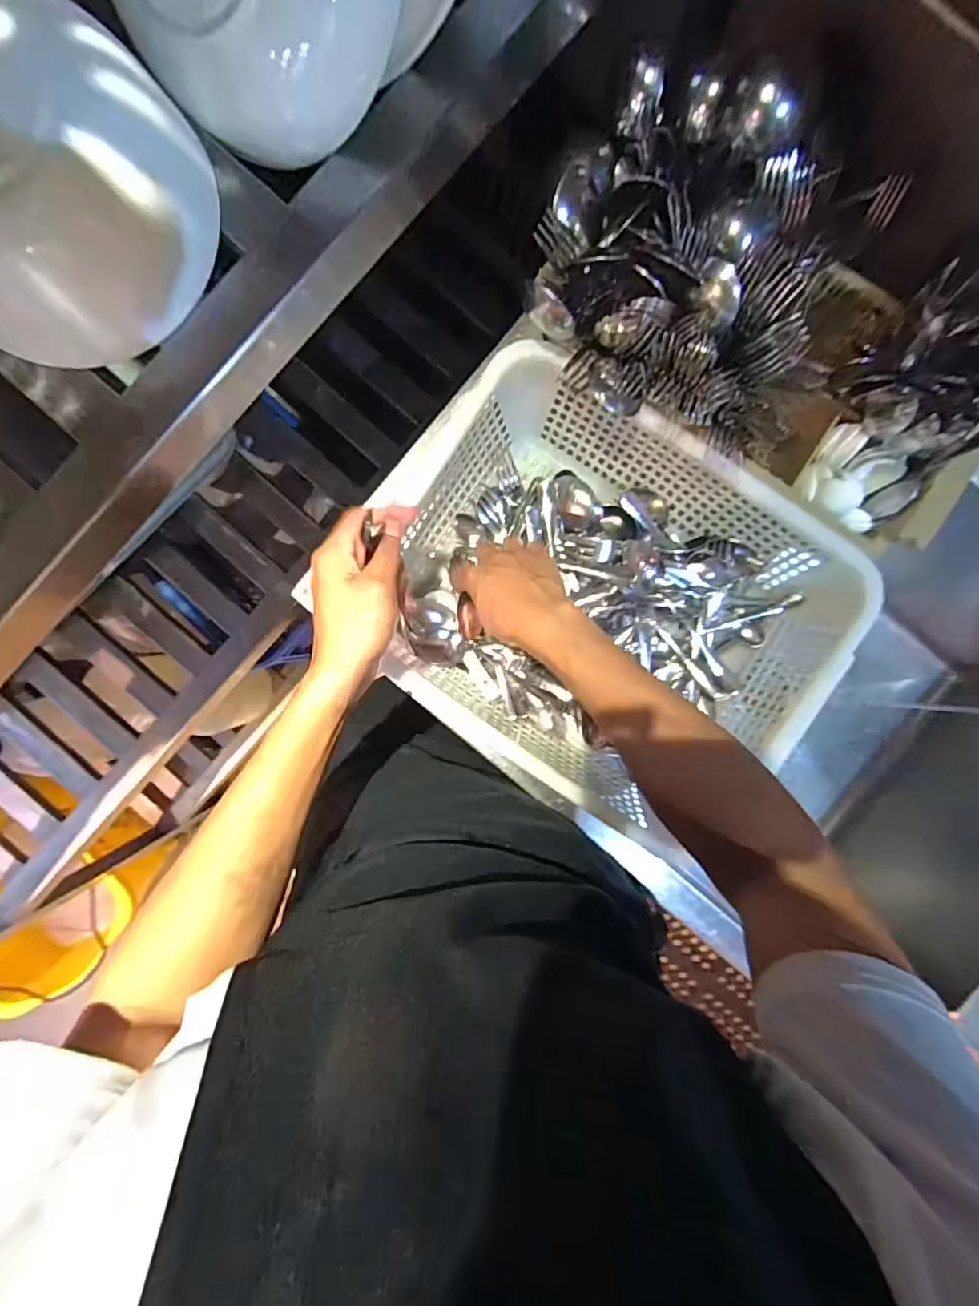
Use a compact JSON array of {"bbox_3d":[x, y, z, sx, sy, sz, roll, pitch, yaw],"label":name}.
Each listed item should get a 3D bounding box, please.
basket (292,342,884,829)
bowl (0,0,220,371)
[{"bbox_3d":[0.118,-0.046,0.555,0.413,0.129,0.344,29,91,-1],"label":"basket"},{"bbox_3d":[-0.248,-0.258,0.297,0.149,0.092,0.141,0,91,0],"label":"bowl"}]

